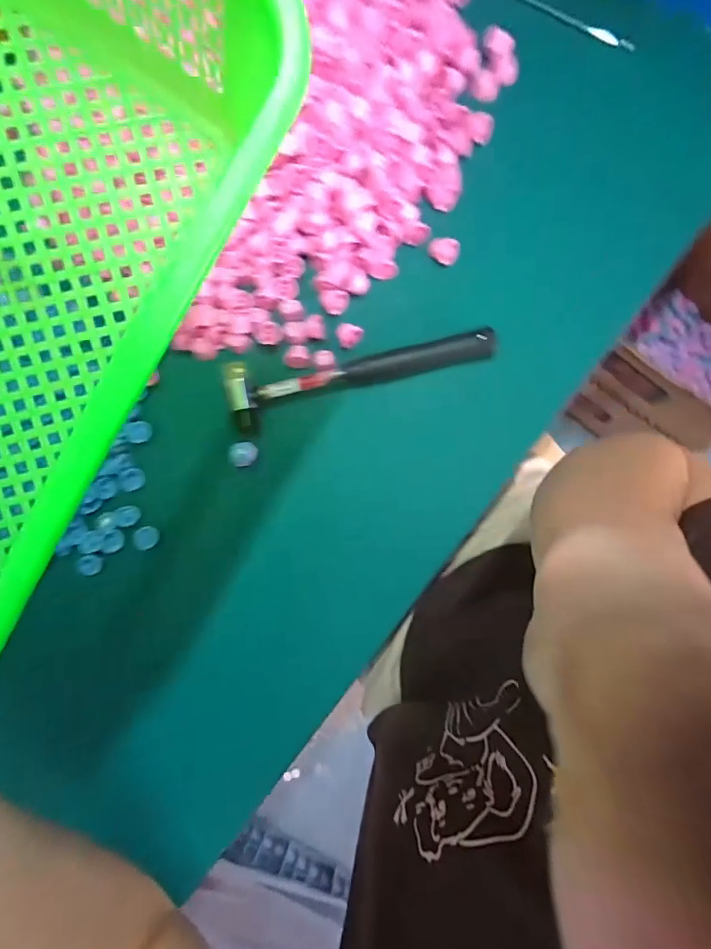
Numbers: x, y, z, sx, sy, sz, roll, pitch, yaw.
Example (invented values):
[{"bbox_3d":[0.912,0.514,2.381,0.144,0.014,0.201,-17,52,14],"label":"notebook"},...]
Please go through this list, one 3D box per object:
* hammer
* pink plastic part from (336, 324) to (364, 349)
[{"bbox_3d":[0.004,-0.090,0.421,0.234,0.029,0.057,-12,88,5],"label":"hammer"},{"bbox_3d":[-0.005,-0.125,0.425,0.023,0.010,0.019,-25,87,4],"label":"pink plastic part"}]

